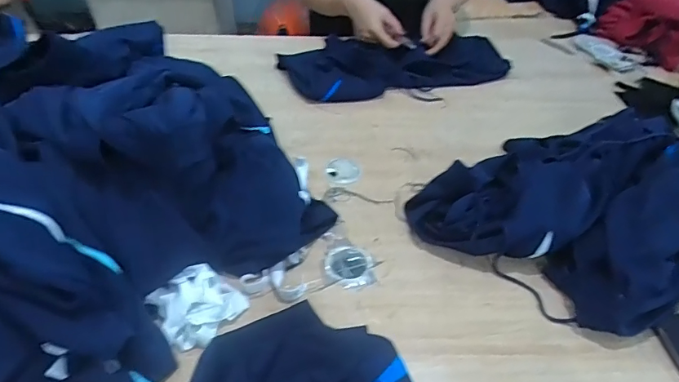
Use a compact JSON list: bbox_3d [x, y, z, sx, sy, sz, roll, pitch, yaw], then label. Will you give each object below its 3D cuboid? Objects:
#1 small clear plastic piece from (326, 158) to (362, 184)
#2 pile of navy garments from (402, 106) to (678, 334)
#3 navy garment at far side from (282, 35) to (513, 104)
[{"bbox_3d":[0.006,-0.035,0.782,0.057,0.016,0.049,4,45,1],"label":"small clear plastic piece"},{"bbox_3d":[0.401,0.028,0.672,0.570,0.106,0.369,14,46,12],"label":"pile of navy garments"},{"bbox_3d":[0.140,-0.279,0.997,0.507,0.065,0.210,-11,46,-13],"label":"navy garment at far side"}]

